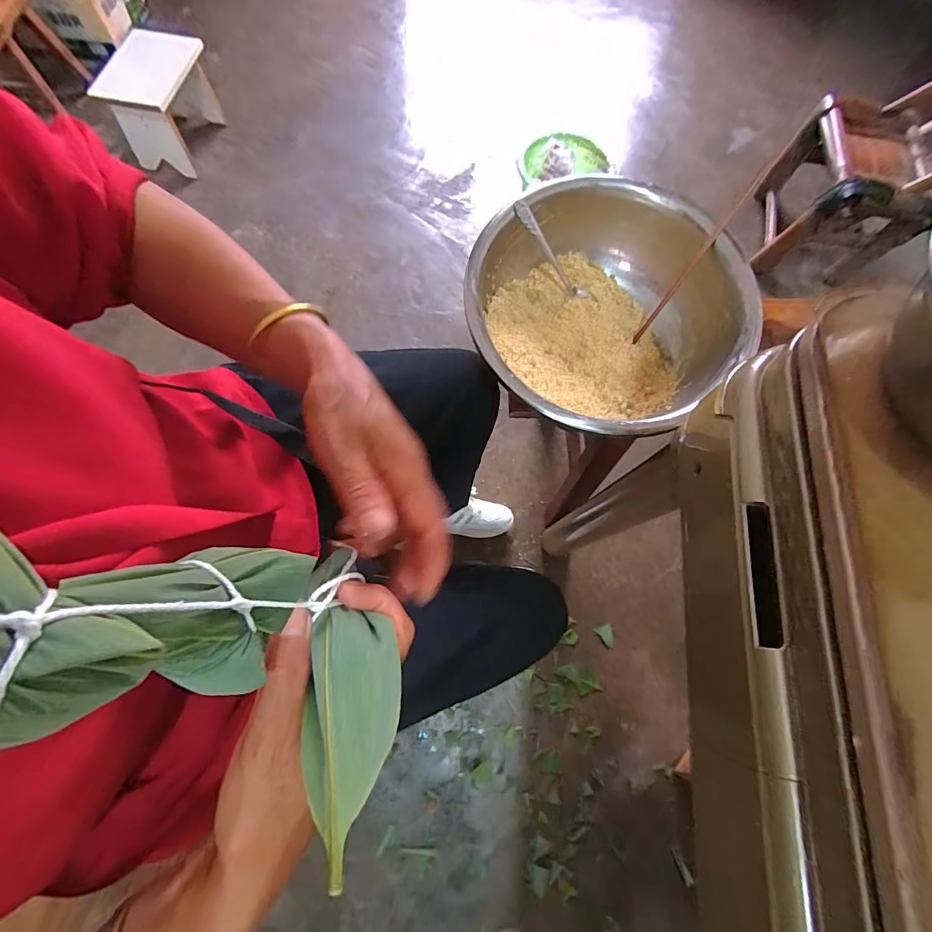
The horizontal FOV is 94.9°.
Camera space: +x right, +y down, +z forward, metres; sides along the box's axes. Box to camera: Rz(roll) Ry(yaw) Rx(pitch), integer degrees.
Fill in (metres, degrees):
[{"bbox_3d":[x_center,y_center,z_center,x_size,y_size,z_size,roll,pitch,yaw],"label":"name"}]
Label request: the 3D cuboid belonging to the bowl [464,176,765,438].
[{"bbox_3d":[0.159,-0.184,0.525,0.289,0.111,0.322,41,74,14],"label":"bowl"}]

